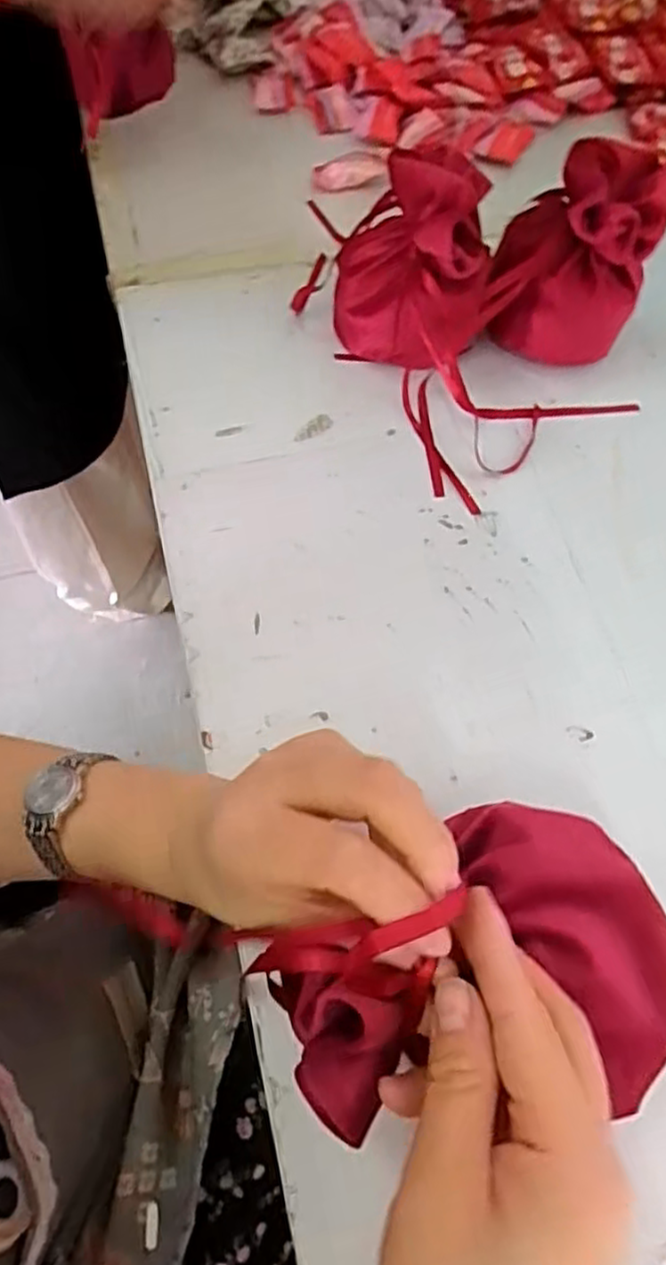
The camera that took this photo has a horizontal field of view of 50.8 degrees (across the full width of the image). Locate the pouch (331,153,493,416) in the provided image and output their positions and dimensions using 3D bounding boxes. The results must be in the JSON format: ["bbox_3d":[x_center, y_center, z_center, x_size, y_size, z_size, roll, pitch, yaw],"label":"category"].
[{"bbox_3d":[0.047,-0.217,0.427,0.092,0.116,0.062,7,60,2],"label":"pouch"}]

